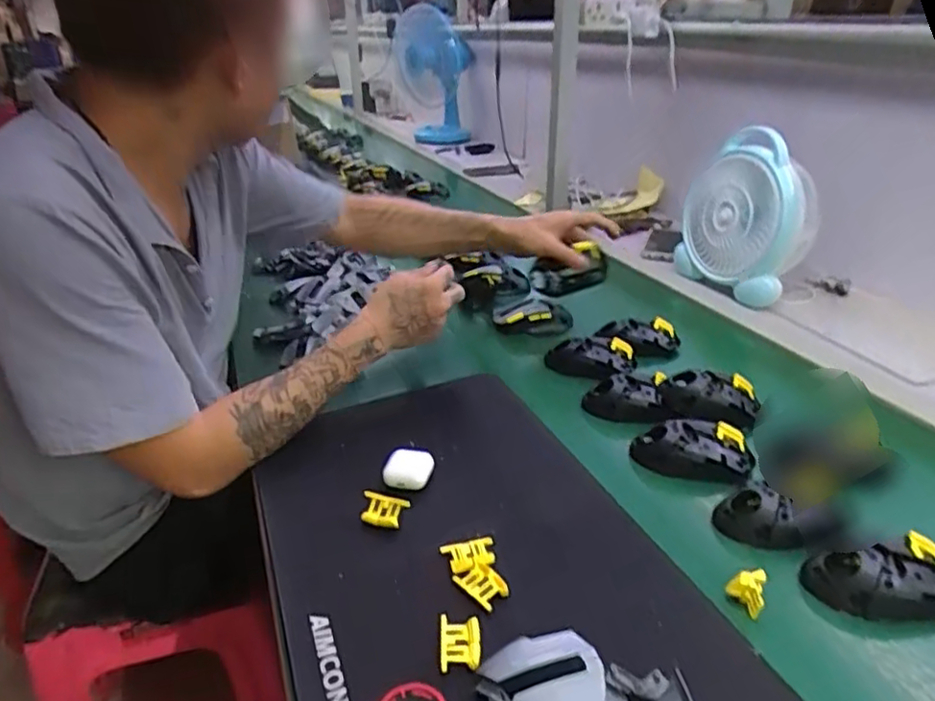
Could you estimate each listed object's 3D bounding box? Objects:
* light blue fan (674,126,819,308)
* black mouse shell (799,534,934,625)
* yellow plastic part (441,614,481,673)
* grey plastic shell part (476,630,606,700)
[{"bbox_3d":[0.461,-0.220,1.059,0.103,0.234,0.213,-12,30,-20],"label":"light blue fan"},{"bbox_3d":[0.327,0.176,0.497,0.118,0.041,0.059,0,28,2],"label":"black mouse shell"},{"bbox_3d":[-0.005,0.208,0.457,0.028,0.006,0.040,-2,28,-2],"label":"yellow plastic part"},{"bbox_3d":[0.053,0.213,0.419,0.072,0.016,0.060,-10,30,-17],"label":"grey plastic shell part"}]

